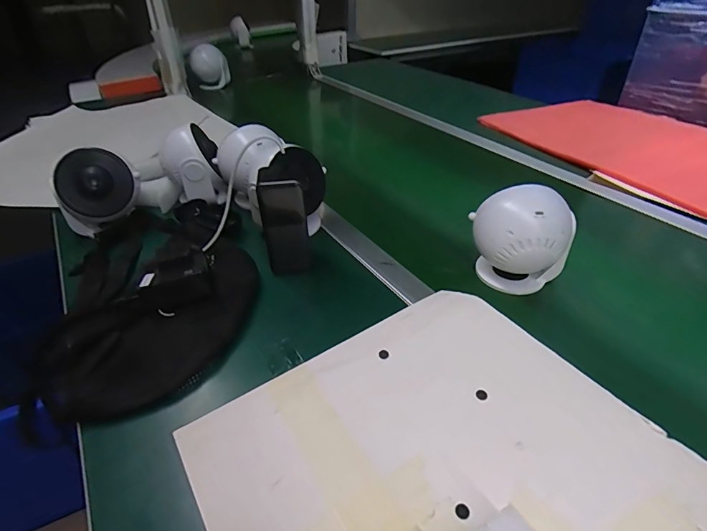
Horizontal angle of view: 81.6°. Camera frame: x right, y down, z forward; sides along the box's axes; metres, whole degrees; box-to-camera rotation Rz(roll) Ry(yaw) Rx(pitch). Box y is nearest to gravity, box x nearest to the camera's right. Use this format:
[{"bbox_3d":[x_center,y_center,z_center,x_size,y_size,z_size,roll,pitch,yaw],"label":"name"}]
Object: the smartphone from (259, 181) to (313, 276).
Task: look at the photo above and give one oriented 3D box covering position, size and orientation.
[{"bbox_3d":[-0.082,-0.047,0.509,0.055,0.124,0.013,-11,37,-13],"label":"smartphone"}]

